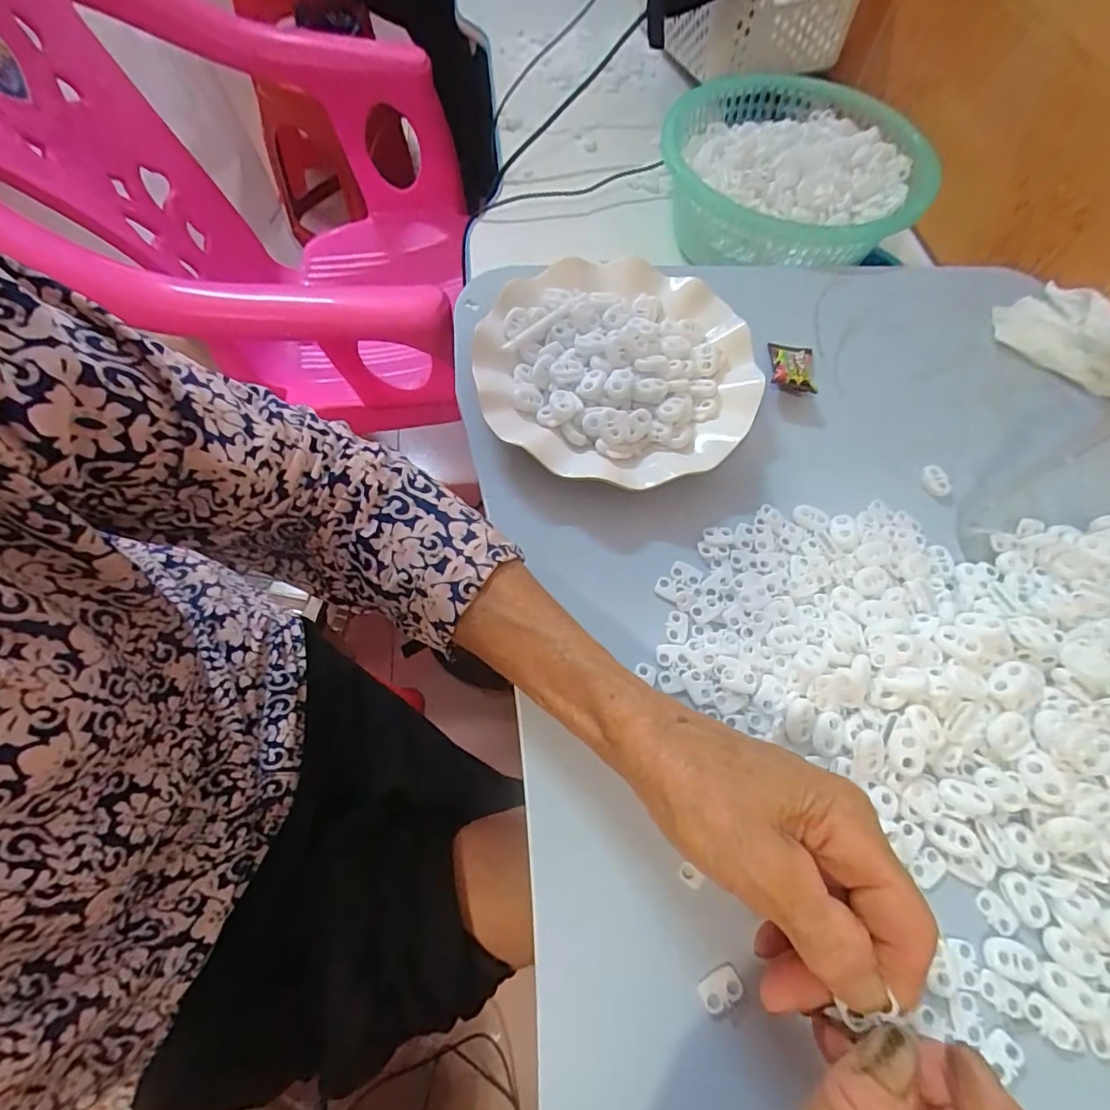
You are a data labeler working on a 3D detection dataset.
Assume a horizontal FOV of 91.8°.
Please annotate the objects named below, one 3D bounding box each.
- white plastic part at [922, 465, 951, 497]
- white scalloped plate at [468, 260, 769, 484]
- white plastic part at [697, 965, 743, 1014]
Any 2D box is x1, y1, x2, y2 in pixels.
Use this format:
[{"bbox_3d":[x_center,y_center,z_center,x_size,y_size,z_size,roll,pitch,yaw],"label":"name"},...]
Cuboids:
[{"bbox_3d":[0.247,-0.049,0.347,0.014,0.004,0.022,-8,63,-6],"label":"white plastic part"},{"bbox_3d":[0.039,-0.124,0.352,0.176,0.026,0.175,-15,65,-10],"label":"white scalloped plate"},{"bbox_3d":[0.071,0.184,0.228,0.018,0.004,0.012,-25,67,-14],"label":"white plastic part"}]

